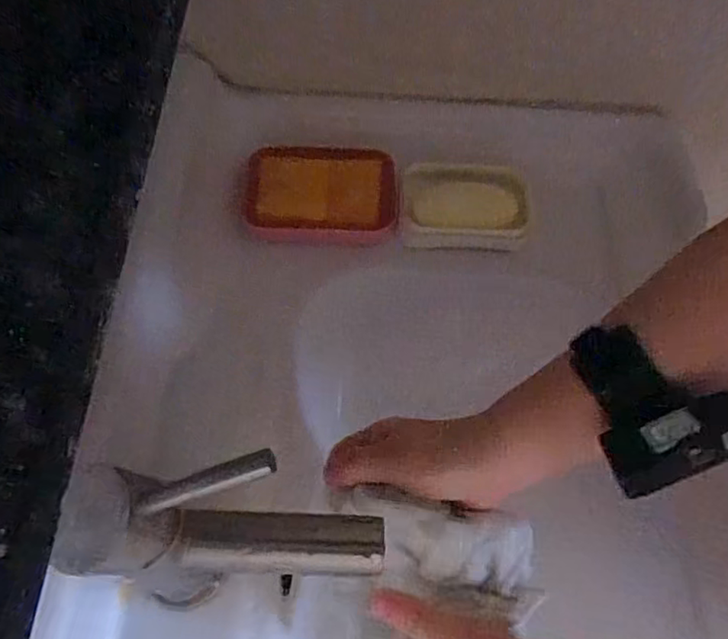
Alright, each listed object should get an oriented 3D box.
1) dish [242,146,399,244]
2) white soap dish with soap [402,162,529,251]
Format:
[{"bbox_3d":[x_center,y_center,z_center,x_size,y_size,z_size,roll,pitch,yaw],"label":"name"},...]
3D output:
[{"bbox_3d":[-0.036,-0.112,0.523,0.126,0.027,0.084,0,61,-3],"label":"dish"},{"bbox_3d":[0.089,-0.106,0.542,0.115,0.034,0.079,-3,61,-5],"label":"white soap dish with soap"}]

